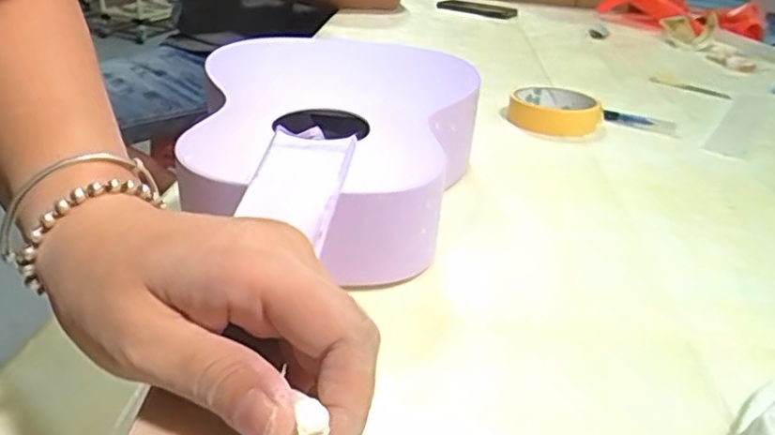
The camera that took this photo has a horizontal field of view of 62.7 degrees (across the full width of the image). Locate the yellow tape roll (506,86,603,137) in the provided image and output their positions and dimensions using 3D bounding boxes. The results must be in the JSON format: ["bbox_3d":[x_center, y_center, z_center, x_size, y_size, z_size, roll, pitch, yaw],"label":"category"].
[{"bbox_3d":[0.171,-0.110,0.657,0.092,0.033,0.089,11,29,13],"label":"yellow tape roll"}]

